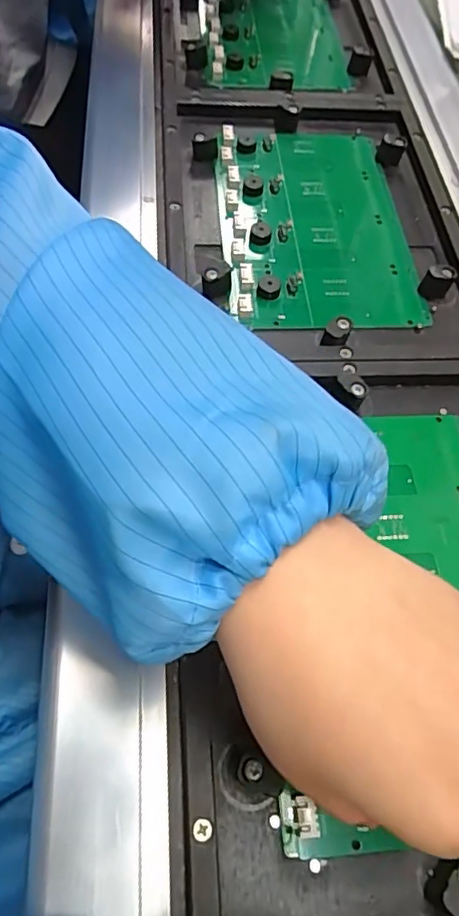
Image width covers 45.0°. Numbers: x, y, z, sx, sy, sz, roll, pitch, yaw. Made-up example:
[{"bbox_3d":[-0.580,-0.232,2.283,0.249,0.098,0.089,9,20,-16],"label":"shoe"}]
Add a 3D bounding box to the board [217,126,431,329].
[{"bbox_3d":[0.053,-0.157,0.359,0.114,0.014,0.183,-1,62,-5],"label":"board"}]

